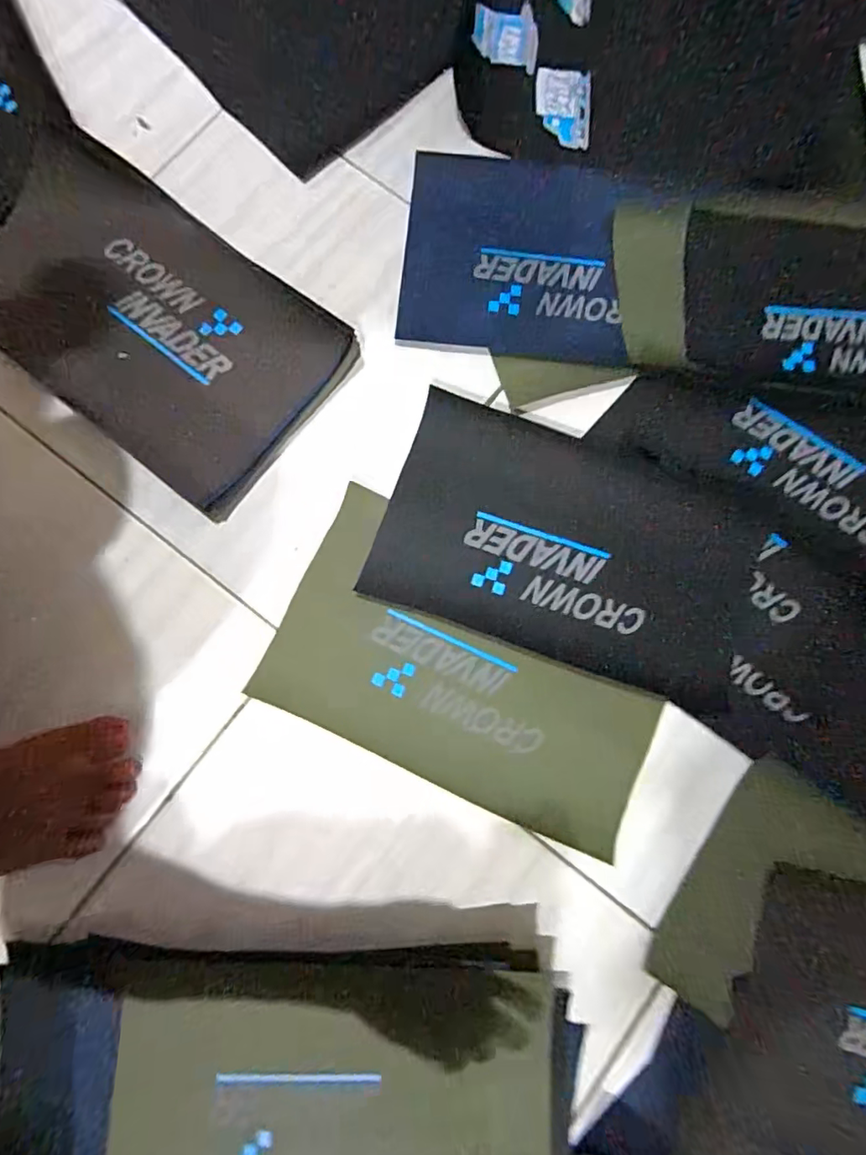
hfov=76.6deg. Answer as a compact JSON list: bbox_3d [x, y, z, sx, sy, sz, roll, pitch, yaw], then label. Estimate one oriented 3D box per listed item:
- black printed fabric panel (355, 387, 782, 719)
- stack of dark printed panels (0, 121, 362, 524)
[{"bbox_3d":[0.121,-0.026,0.477,0.323,0.012,0.193,19,80,2],"label":"black printed fabric panel"},{"bbox_3d":[-0.266,-0.239,0.502,0.358,0.026,0.211,39,81,5],"label":"stack of dark printed panels"}]

